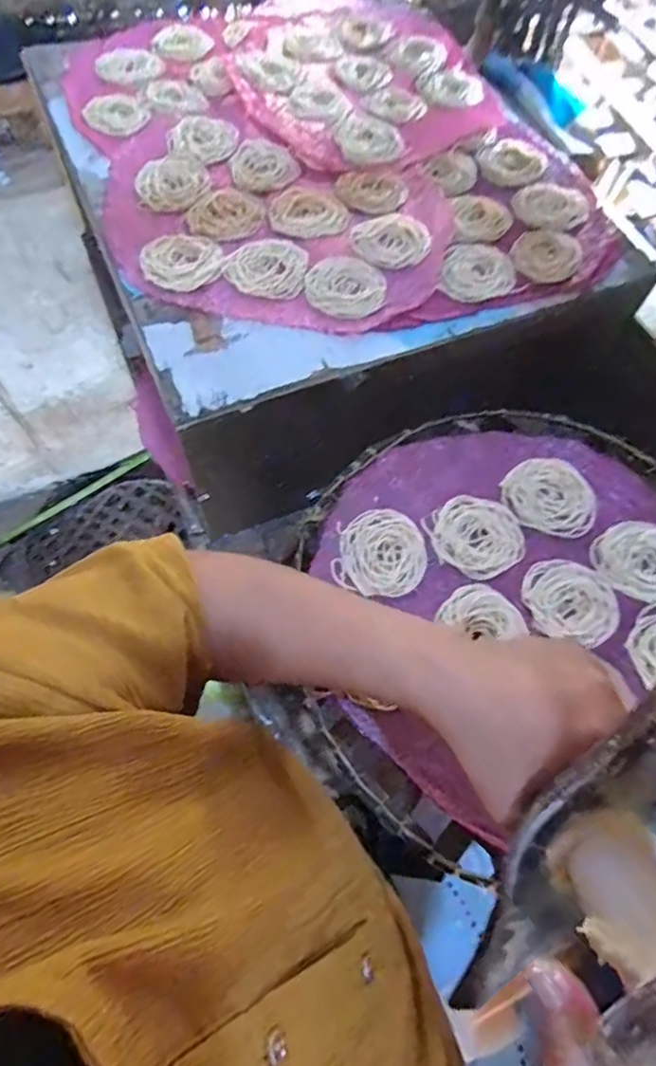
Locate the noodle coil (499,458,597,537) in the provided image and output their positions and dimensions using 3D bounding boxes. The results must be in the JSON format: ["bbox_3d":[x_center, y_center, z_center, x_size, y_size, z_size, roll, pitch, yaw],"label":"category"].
[{"bbox_3d":[0.196,-0.031,0.495,0.072,0.005,0.077,1,65,-2],"label":"noodle coil"}]

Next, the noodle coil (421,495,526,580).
[{"bbox_3d":[0.126,0.001,0.472,0.077,0.007,0.072,1,65,-2],"label":"noodle coil"}]

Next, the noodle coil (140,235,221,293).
[{"bbox_3d":[-0.140,-0.261,0.542,0.075,0.009,0.068,-11,66,-8],"label":"noodle coil"}]

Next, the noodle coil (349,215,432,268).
[{"bbox_3d":[0.065,-0.295,0.569,0.078,0.008,0.065,-18,67,-11],"label":"noodle coil"}]

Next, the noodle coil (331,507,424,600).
[{"bbox_3d":[0.043,0.016,0.457,0.072,0.006,0.077,1,65,-2],"label":"noodle coil"}]

